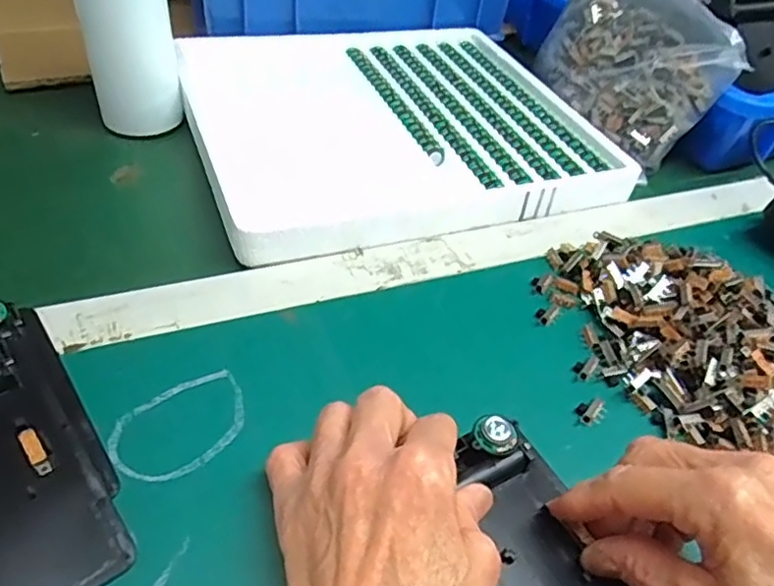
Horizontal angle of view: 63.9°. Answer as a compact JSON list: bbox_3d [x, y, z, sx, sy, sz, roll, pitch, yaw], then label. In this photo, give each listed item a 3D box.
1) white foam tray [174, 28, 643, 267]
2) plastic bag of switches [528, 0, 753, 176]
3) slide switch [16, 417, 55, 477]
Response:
[{"bbox_3d":[-0.002,-0.151,0.529,0.315,0.029,0.293,-12,47,-20],"label":"white foam tray"},{"bbox_3d":[0.206,-0.211,0.541,0.049,0.124,0.183,18,32,-51],"label":"plastic bag of switches"},{"bbox_3d":[-0.154,0.066,0.270,0.009,0.004,0.029,-27,67,-32],"label":"slide switch"}]

